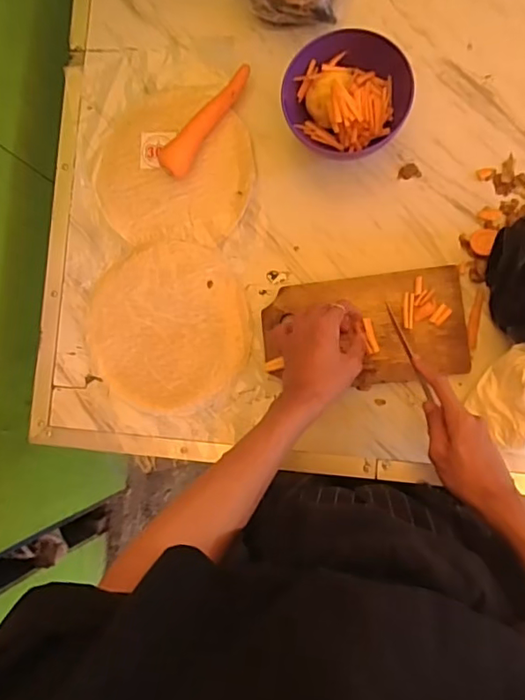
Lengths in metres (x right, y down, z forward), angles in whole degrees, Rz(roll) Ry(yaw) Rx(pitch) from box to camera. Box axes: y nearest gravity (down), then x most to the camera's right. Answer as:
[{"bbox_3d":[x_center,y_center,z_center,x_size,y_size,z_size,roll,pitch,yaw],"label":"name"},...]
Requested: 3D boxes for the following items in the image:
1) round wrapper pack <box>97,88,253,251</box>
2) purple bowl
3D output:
[{"bbox_3d":[-0.118,-0.250,0.730,0.211,0.015,0.211,3,87,7],"label":"round wrapper pack"},{"bbox_3d":[0.104,-0.317,0.674,0.146,0.077,0.134,0,86,7],"label":"purple bowl"}]

